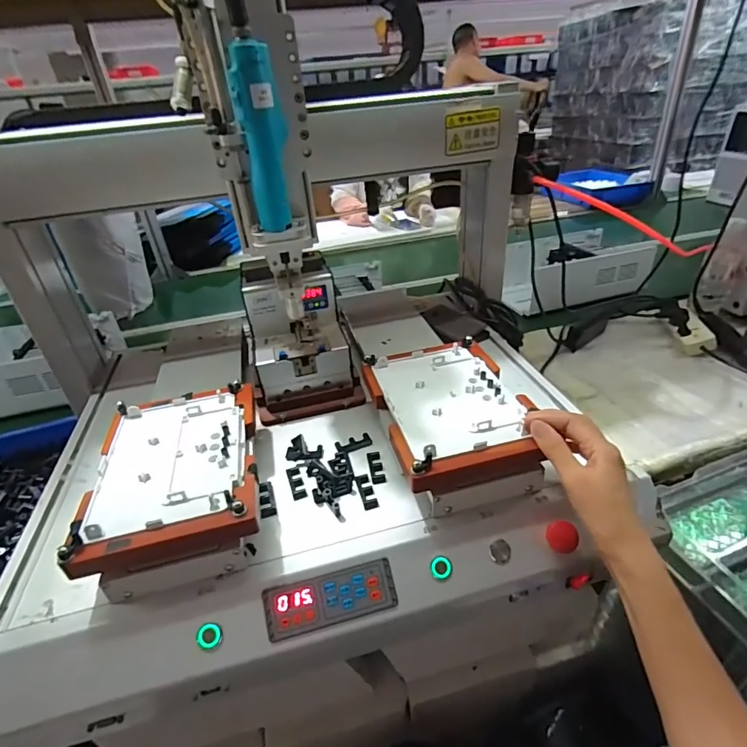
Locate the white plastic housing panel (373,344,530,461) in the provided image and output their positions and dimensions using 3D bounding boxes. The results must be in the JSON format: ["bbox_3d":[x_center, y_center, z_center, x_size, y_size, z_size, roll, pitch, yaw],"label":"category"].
[{"bbox_3d":[0.083,0.024,0.506,0.129,0.011,0.177,-12,34,-10],"label":"white plastic housing panel"}]

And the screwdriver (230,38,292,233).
[{"bbox_3d":[-0.110,-0.233,0.454,0.042,0.163,0.037,-8,33,-3],"label":"screwdriver"}]

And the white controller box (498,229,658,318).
[{"bbox_3d":[0.522,-0.267,1.180,0.331,0.137,0.200,-13,34,-12],"label":"white controller box"}]

